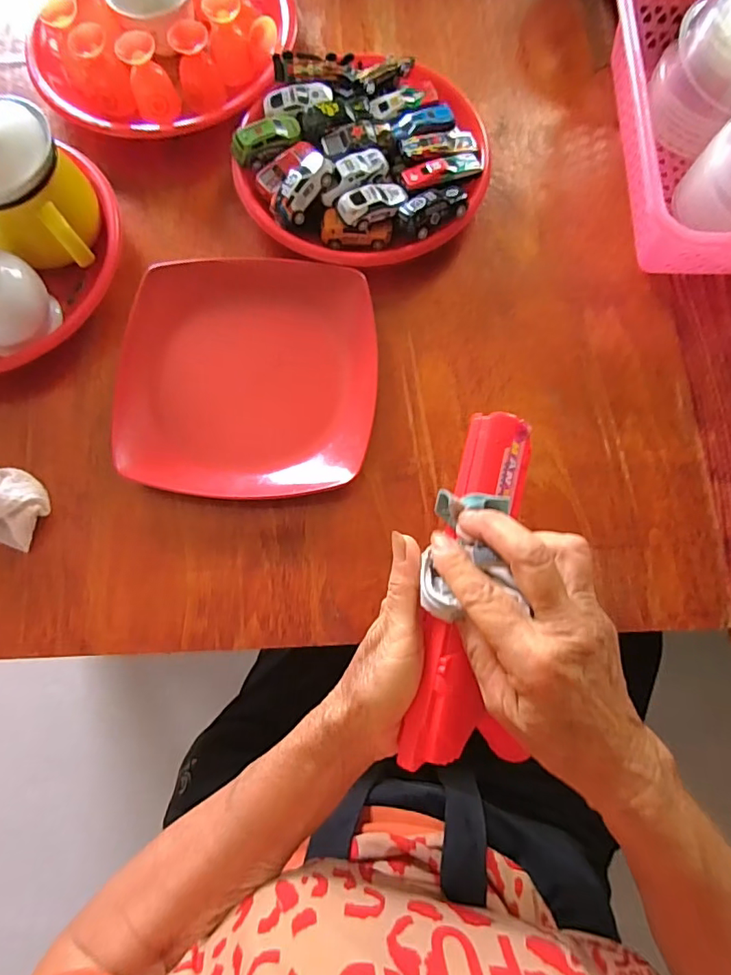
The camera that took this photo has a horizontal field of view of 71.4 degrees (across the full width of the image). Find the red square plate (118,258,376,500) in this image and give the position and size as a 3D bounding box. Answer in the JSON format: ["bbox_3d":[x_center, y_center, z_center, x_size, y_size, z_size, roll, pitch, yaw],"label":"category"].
[{"bbox_3d":[-0.097,-0.096,0.424,0.204,0.024,0.210,-2,76,0],"label":"red square plate"}]

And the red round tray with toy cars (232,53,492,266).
[{"bbox_3d":[0.000,-0.299,0.465,0.215,0.048,0.197,0,76,0],"label":"red round tray with toy cars"}]

